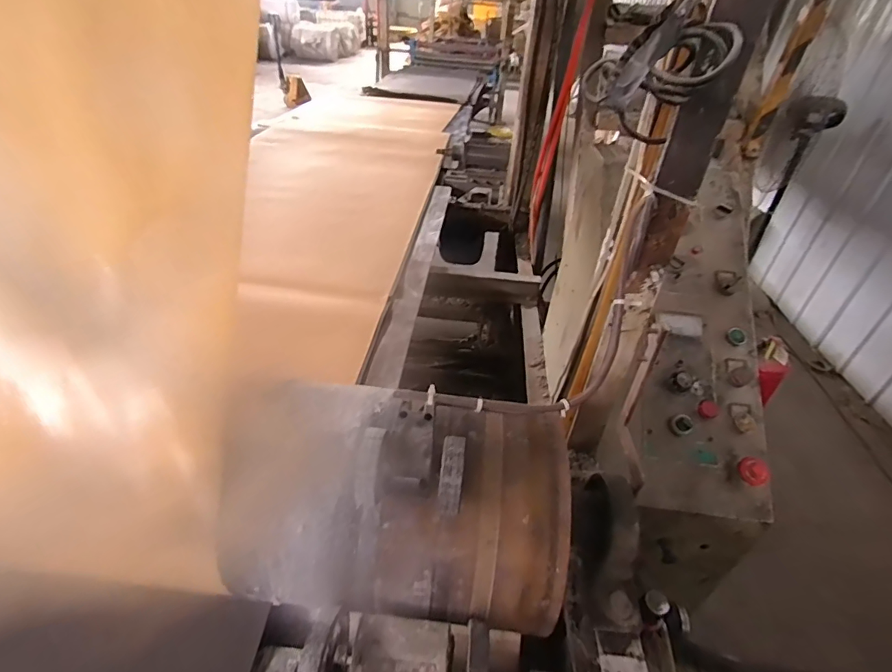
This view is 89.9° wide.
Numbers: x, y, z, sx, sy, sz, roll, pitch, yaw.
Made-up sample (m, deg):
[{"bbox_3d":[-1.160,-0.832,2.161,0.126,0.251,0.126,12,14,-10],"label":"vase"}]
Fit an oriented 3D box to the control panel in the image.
[{"bbox_3d":[0.441,0.026,0.818,0.231,0.280,0.689,11,77,8],"label":"control panel"}]

